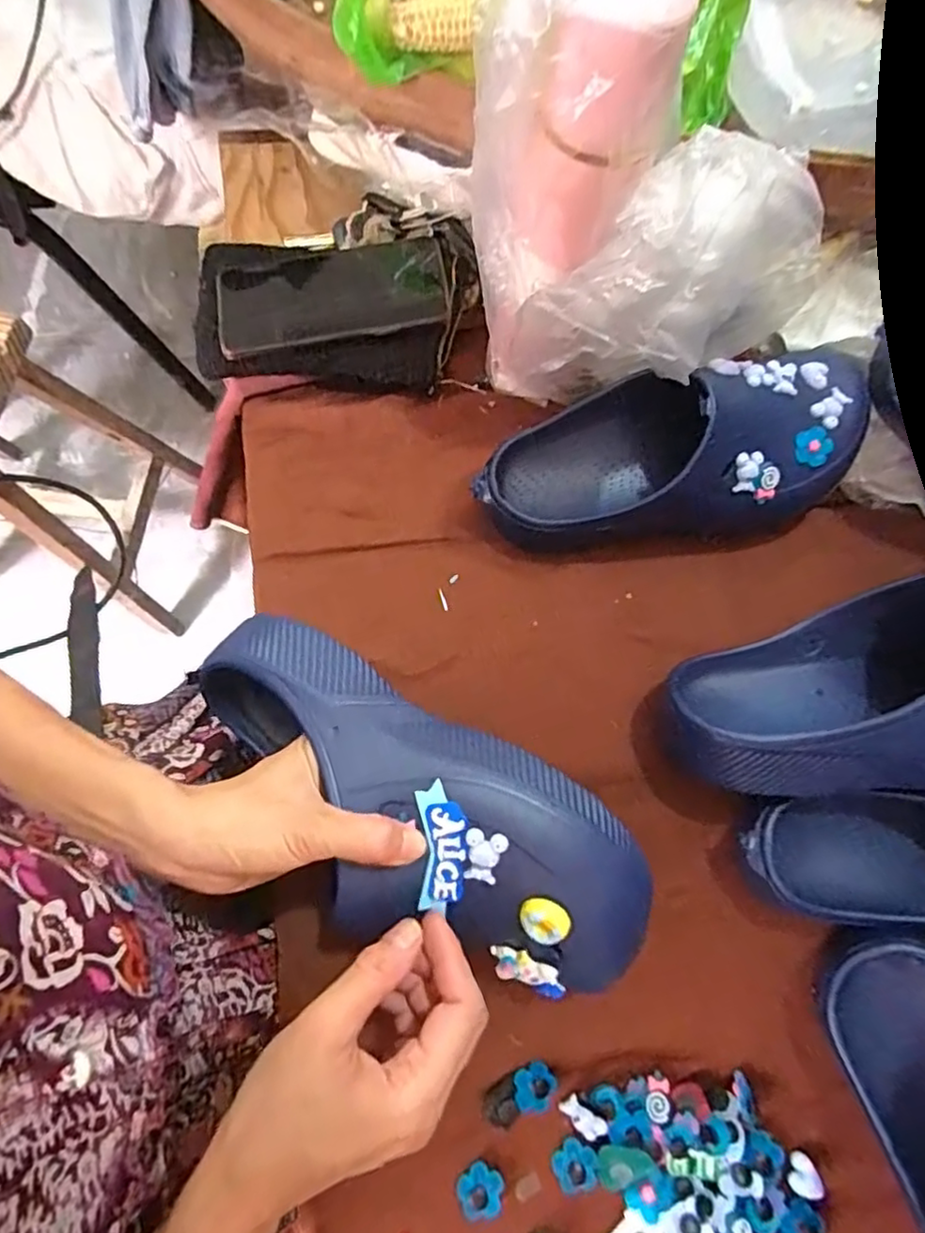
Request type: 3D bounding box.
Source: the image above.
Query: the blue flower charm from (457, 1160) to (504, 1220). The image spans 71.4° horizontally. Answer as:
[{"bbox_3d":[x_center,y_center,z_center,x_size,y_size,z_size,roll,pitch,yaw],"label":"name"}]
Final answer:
[{"bbox_3d":[0.010,0.317,0.354,0.024,0.006,0.024,0,74,-1],"label":"blue flower charm"}]

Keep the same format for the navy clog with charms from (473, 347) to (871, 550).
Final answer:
[{"bbox_3d":[0.142,-0.112,0.434,0.264,0.085,0.114,-6,75,-3],"label":"navy clog with charms"}]

